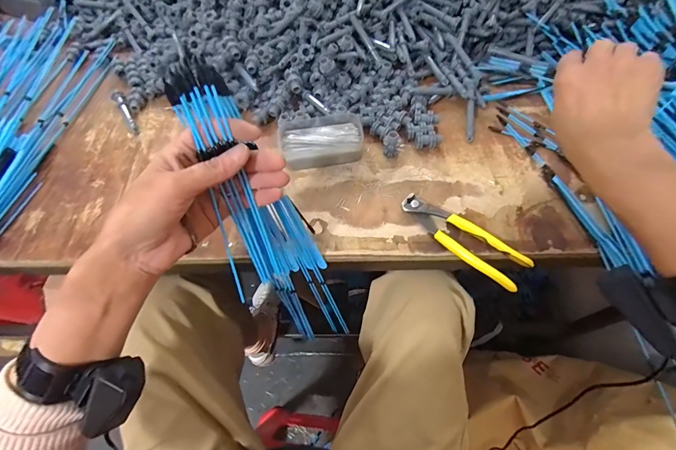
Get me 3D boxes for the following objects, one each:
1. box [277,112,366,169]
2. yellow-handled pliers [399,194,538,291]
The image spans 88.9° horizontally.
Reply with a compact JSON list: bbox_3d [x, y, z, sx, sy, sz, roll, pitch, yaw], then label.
[{"bbox_3d":[-0.023,-0.124,0.507,0.118,0.028,0.073,-9,62,-3],"label":"box"},{"bbox_3d":[0.153,0.013,0.426,0.048,0.017,0.162,-42,68,-18],"label":"yellow-handled pliers"}]

